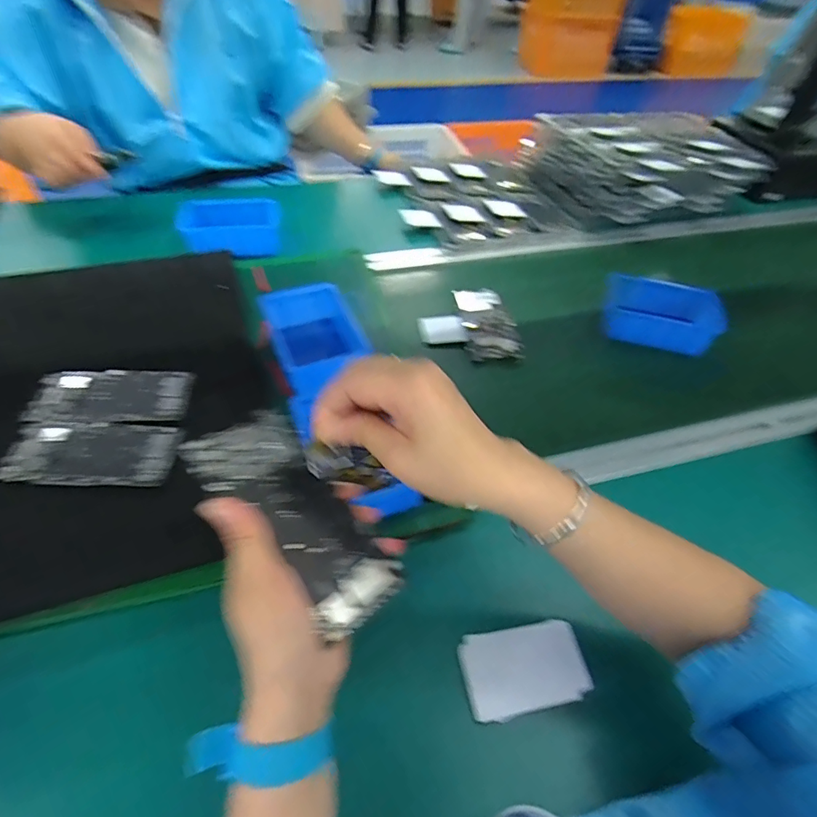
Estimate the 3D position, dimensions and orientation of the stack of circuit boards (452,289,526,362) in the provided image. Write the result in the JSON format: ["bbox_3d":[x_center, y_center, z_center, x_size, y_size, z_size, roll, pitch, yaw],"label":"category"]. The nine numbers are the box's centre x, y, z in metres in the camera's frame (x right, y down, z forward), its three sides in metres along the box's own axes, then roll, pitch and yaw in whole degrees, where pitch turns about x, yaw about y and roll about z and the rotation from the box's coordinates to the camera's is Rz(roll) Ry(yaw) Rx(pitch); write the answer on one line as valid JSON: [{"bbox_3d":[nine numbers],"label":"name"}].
[{"bbox_3d":[0.118,-0.127,0.712,0.078,0.031,0.162,1,48,-4],"label":"stack of circuit boards"}]

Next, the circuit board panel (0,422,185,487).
[{"bbox_3d":[-0.318,0.046,0.483,0.158,0.008,0.076,1,48,-4],"label":"circuit board panel"}]

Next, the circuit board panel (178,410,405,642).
[{"bbox_3d":[-0.074,0.071,0.314,0.072,0.004,0.154,-30,74,-40],"label":"circuit board panel"}]

